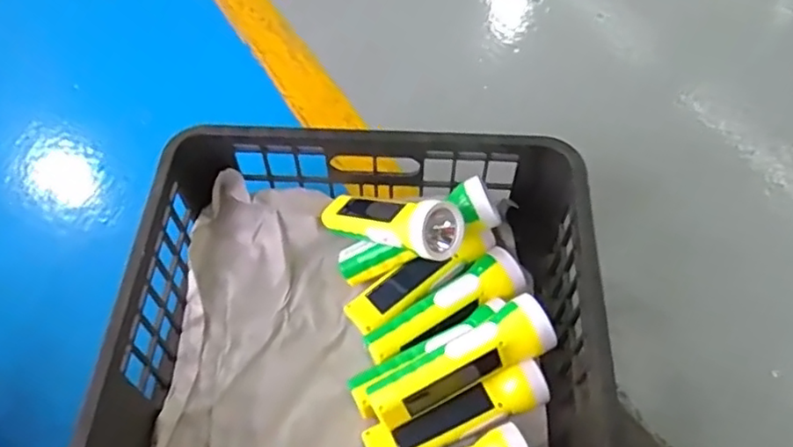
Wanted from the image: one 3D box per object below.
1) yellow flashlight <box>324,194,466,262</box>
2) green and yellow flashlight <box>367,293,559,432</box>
[{"bbox_3d":[-0.003,-0.003,0.633,0.067,0.053,0.170,-42,25,-23],"label":"yellow flashlight"},{"bbox_3d":[0.054,0.121,0.561,0.171,0.045,0.054,-29,61,0],"label":"green and yellow flashlight"}]

